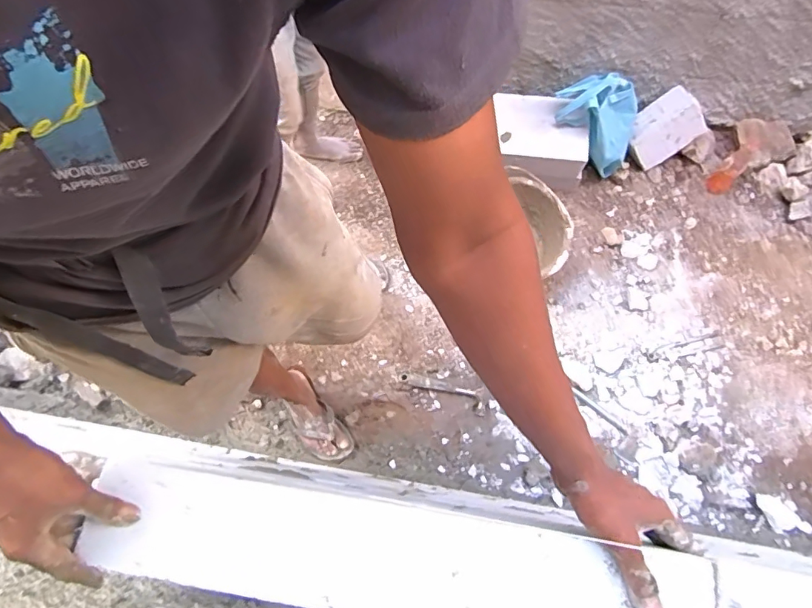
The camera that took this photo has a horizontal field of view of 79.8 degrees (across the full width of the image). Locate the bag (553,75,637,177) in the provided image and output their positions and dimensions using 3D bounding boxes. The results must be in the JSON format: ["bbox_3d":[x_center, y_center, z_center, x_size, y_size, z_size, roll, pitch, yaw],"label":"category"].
[{"bbox_3d":[0.530,-0.500,1.362,0.224,0.243,0.141,36,76,14],"label":"bag"}]

